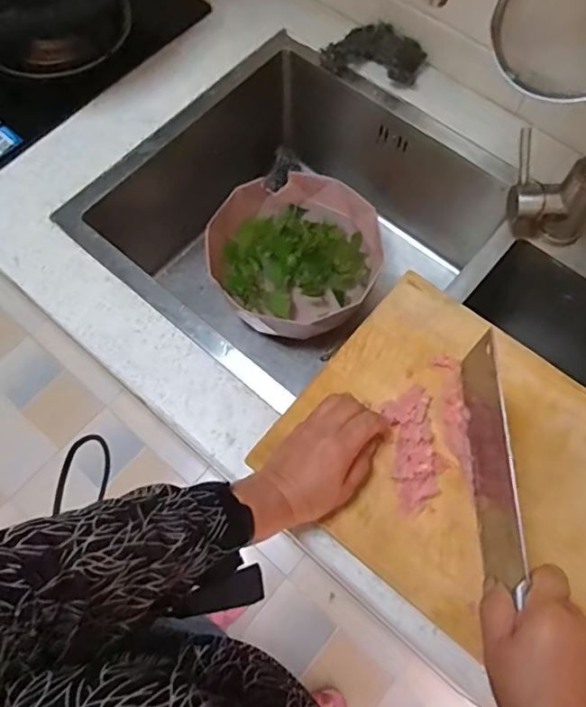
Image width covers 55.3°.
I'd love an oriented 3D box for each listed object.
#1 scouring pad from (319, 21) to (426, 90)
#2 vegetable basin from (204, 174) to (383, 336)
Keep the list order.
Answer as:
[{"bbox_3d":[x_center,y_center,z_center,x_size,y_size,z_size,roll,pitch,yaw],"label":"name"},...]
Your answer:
[{"bbox_3d":[0.108,-0.403,0.747,0.131,0.020,0.071,18,99,15],"label":"scouring pad"},{"bbox_3d":[-0.003,-0.145,0.824,0.245,0.071,0.239,-1,68,2],"label":"vegetable basin"}]

